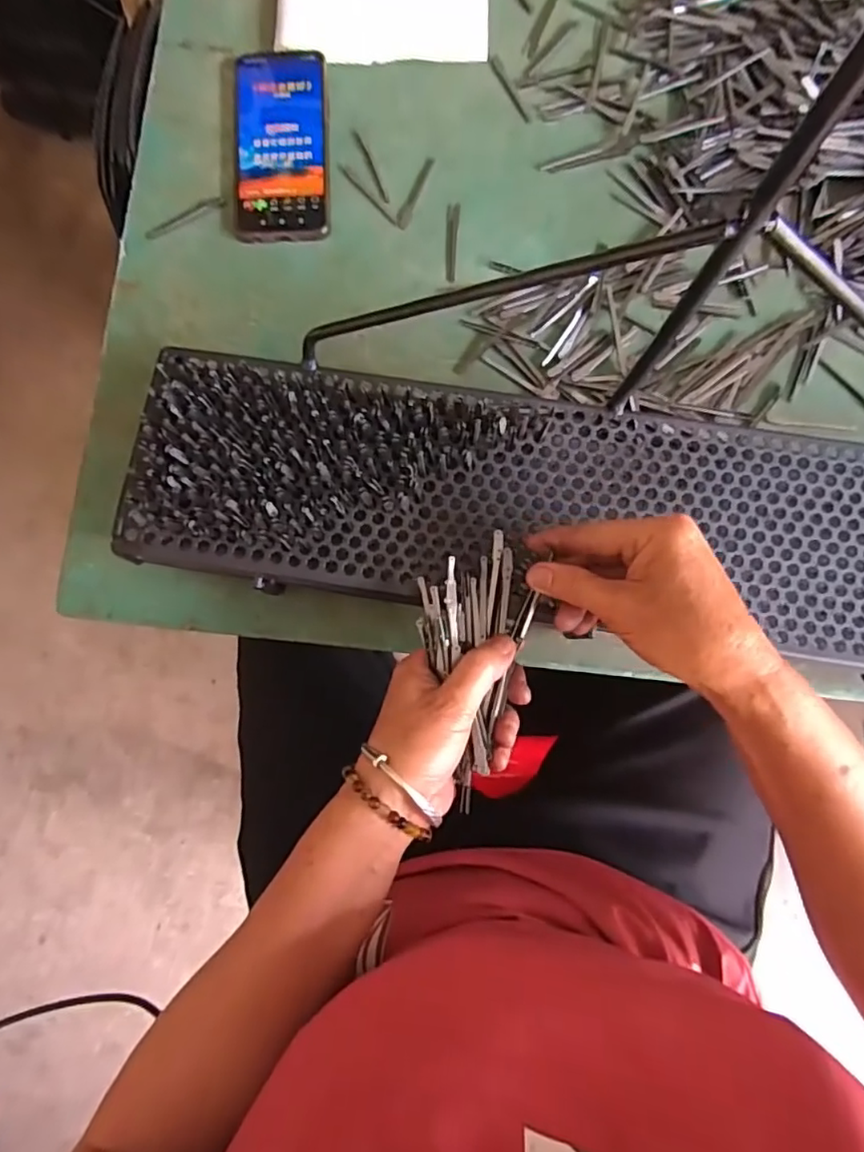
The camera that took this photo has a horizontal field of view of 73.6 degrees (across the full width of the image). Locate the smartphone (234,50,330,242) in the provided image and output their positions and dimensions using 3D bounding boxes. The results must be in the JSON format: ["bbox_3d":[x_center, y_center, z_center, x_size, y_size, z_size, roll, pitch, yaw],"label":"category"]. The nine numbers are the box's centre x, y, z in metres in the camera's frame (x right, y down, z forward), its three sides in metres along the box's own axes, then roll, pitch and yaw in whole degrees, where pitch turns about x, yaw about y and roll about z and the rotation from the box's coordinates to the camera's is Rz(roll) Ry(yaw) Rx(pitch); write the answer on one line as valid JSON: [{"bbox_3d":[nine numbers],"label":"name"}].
[{"bbox_3d":[-0.122,-0.352,0.469,0.075,0.010,0.164,-2,83,1],"label":"smartphone"}]

